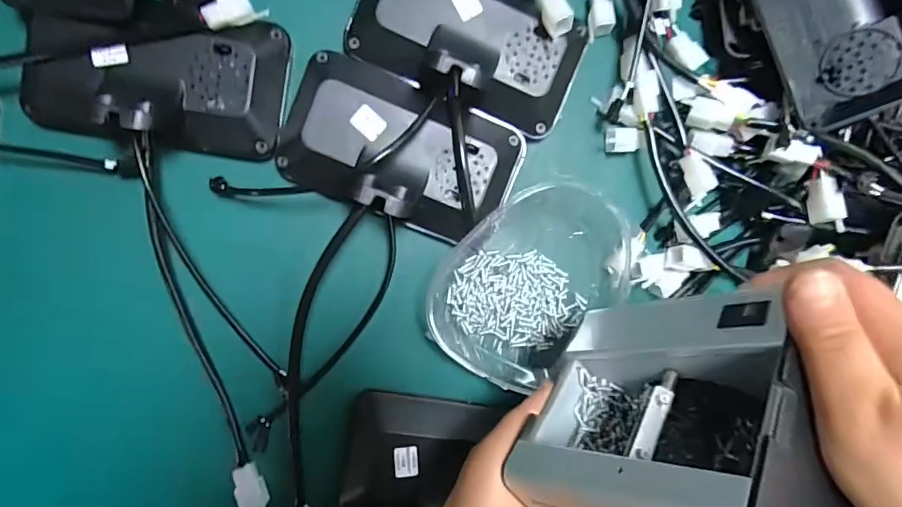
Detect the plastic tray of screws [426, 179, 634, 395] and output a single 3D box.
[{"bbox_3d":[0.061,0.018,0.350,0.113,0.024,0.156,43,89,-6],"label":"plastic tray of screws"}]

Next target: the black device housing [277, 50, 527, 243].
[{"bbox_3d":[-0.033,-0.069,0.320,0.160,0.040,0.095,21,91,-6],"label":"black device housing"}]

